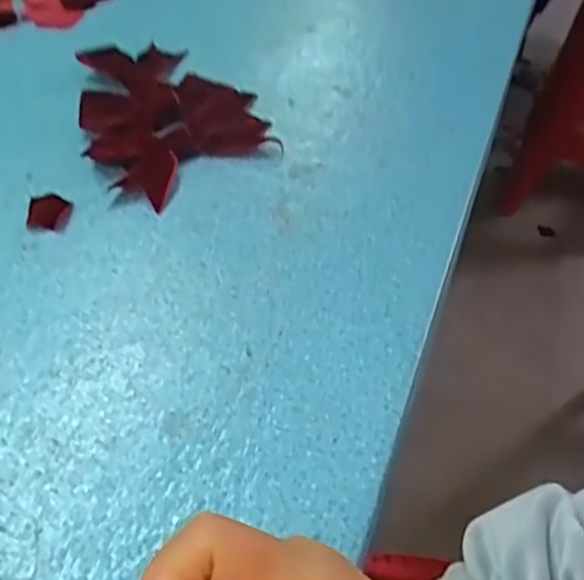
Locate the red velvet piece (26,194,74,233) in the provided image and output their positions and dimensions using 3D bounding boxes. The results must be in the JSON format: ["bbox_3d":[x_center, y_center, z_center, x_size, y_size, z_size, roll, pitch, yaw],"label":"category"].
[{"bbox_3d":[-0.166,-0.054,0.487,0.028,0.004,0.039,-2,46,-9],"label":"red velvet piece"}]

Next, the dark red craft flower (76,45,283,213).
[{"bbox_3d":[-0.094,-0.144,0.576,0.143,0.017,0.215,-8,48,-15],"label":"dark red craft flower"}]

